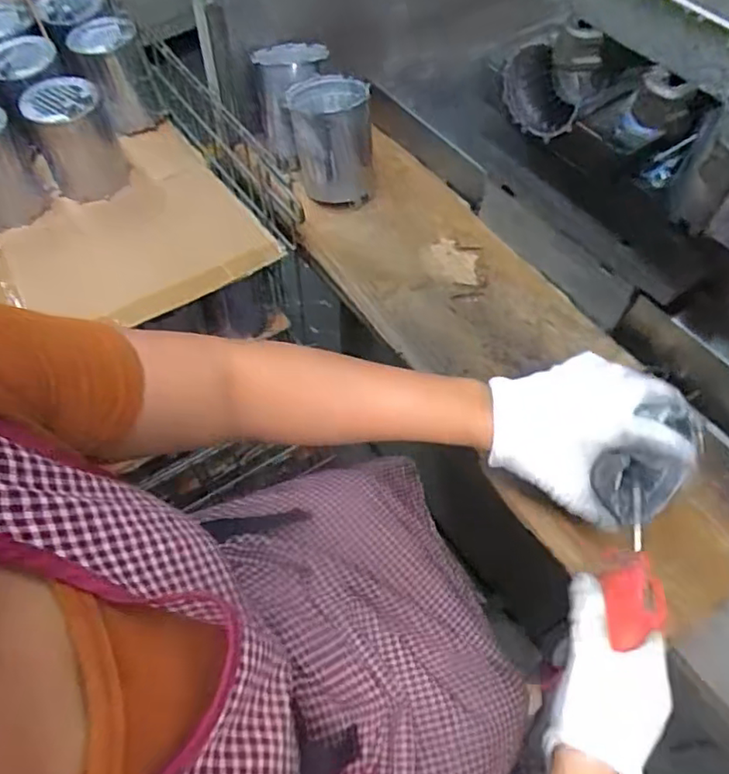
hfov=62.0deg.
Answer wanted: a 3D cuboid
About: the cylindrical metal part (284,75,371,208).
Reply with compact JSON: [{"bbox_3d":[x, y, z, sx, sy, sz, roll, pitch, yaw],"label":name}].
[{"bbox_3d":[-0.040,-0.298,0.742,0.095,0.120,0.111,-10,59,-7],"label":"cylindrical metal part"}]

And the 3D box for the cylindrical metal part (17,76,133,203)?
[{"bbox_3d":[-0.354,-0.305,0.753,0.087,0.123,0.082,0,58,-1],"label":"cylindrical metal part"}]

